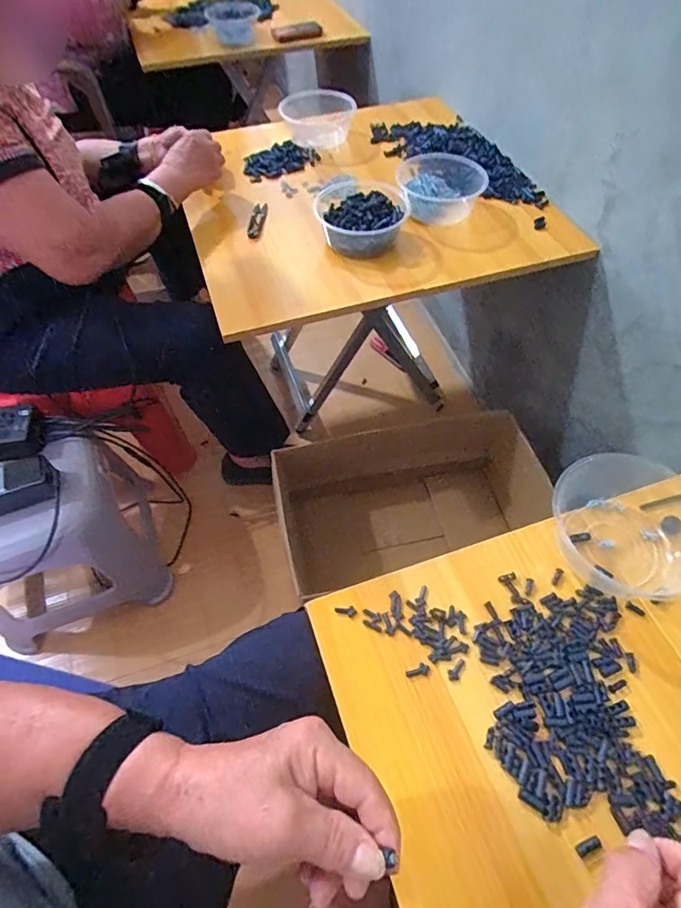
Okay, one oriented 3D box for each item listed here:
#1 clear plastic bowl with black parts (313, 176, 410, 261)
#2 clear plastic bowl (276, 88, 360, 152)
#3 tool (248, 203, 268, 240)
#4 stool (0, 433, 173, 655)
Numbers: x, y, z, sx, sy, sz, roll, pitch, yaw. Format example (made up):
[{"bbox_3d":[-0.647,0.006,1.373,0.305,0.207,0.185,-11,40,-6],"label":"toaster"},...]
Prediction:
[{"bbox_3d":[0.033,-0.382,0.815,0.145,0.071,0.139,0,57,0],"label":"clear plastic bowl with black parts"},{"bbox_3d":[-0.044,-0.683,1.027,0.154,0.076,0.147,0,57,0],"label":"clear plastic bowl"},{"bbox_3d":[-0.144,-0.410,0.877,0.024,0.020,0.084,6,57,4],"label":"tool"},{"bbox_3d":[-0.525,0.145,0.924,0.289,0.345,0.270,-18,58,-11],"label":"stool"}]

